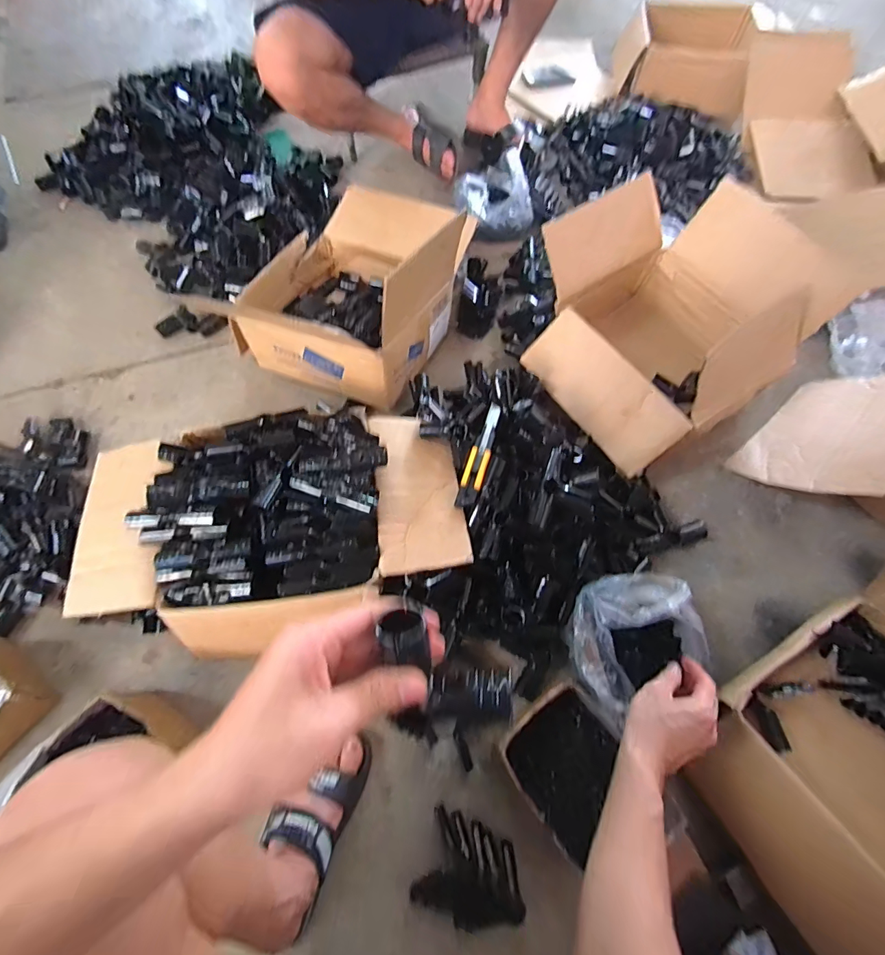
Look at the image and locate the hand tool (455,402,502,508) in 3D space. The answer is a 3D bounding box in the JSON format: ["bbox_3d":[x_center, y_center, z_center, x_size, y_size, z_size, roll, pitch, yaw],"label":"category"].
[{"bbox_3d":[0.063,-0.039,0.723,0.032,0.010,0.193,17,66,7],"label":"hand tool"}]

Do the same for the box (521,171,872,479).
[{"bbox_3d":[0.401,-0.293,0.860,0.452,0.251,0.420,-34,70,-15],"label":"box"}]

